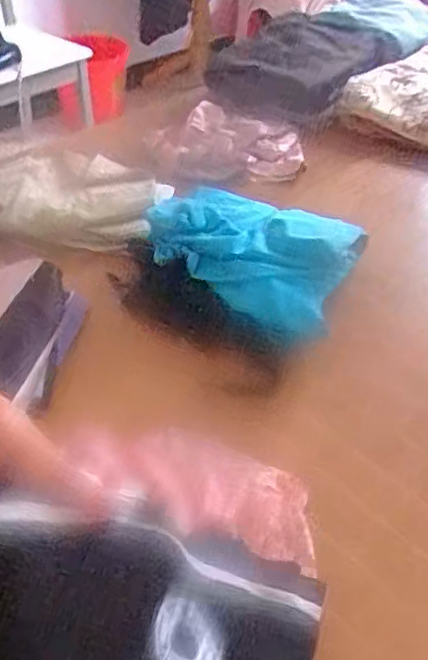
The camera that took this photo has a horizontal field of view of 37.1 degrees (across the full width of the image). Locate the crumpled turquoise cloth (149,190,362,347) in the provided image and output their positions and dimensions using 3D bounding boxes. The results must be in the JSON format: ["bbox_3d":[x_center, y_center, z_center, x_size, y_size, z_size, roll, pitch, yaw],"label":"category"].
[{"bbox_3d":[0.054,-0.120,0.886,0.316,0.066,0.223,29,50,28],"label":"crumpled turquoise cloth"}]

